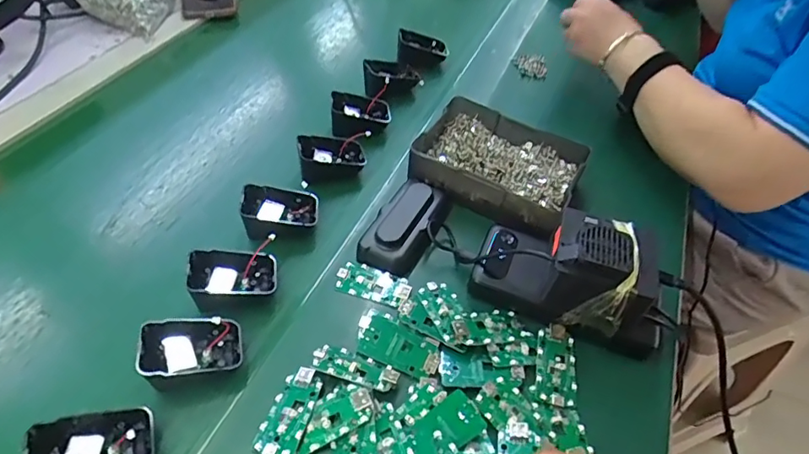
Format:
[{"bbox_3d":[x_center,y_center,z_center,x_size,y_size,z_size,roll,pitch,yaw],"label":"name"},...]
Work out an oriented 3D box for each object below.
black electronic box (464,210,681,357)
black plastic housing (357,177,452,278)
[{"bbox_3d":[0.138,0.029,0.409,0.153,0.067,0.073,17,50,13],"label":"black electronic box"},{"bbox_3d":[0.004,-0.007,0.471,0.052,0.021,0.110,18,50,15],"label":"black plastic housing"}]

